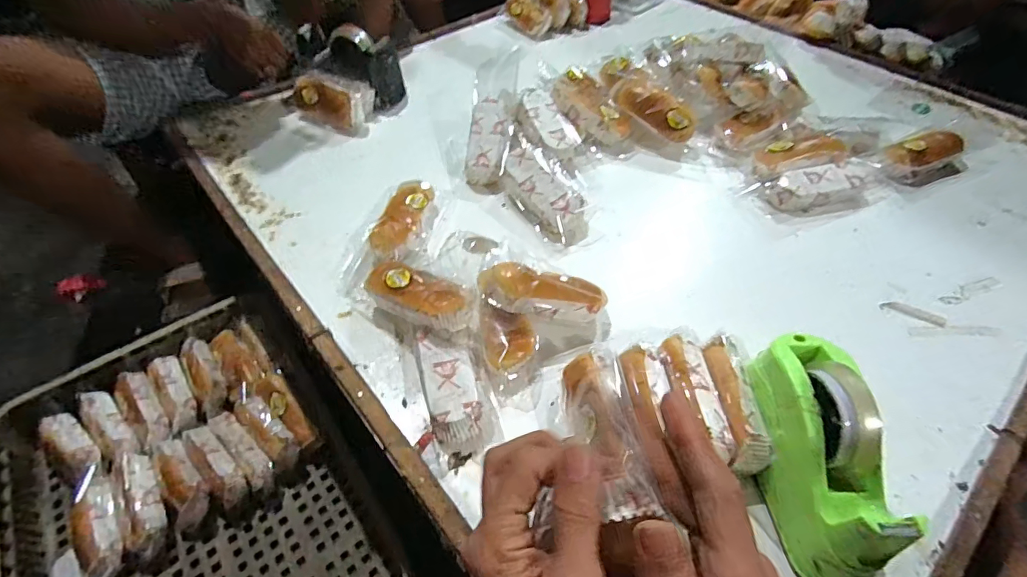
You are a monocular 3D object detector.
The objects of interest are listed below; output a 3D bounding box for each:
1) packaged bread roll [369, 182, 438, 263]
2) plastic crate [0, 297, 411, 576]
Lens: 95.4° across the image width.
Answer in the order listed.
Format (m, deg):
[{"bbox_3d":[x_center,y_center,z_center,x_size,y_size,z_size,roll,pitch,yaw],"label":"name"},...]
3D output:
[{"bbox_3d":[-0.151,-0.093,0.660,0.061,0.041,0.167,6,51,6],"label":"packaged bread roll"},{"bbox_3d":[-0.459,0.326,0.652,0.393,0.102,0.640,-34,57,-23],"label":"plastic crate"}]

